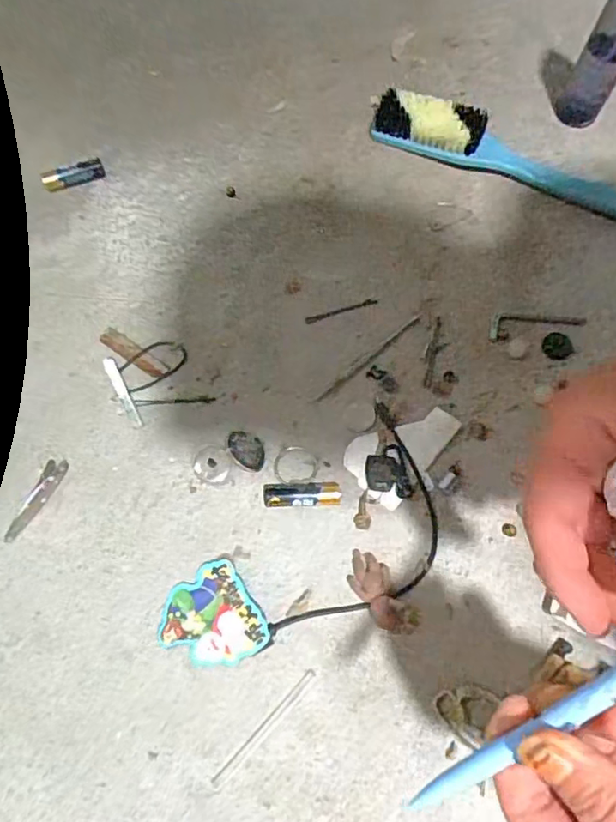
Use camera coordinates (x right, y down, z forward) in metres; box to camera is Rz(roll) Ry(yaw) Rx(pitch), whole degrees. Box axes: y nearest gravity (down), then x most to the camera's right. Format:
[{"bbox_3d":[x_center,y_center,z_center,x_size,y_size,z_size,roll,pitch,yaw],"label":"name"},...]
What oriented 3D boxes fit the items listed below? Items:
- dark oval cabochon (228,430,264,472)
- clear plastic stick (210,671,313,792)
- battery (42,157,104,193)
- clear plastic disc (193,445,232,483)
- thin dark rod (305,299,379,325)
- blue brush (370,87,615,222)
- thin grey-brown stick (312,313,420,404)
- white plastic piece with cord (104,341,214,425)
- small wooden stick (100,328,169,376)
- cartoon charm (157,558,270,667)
[{"bbox_3d":[-0.041,0.027,0.381,0.024,0.015,0.023,6,69,3],"label":"dark oval cabochon"},{"bbox_3d":[-0.025,0.183,0.327,0.006,0.004,0.080,42,75,15],"label":"clear plastic stick"},{"bbox_3d":[-0.192,-0.192,0.464,0.050,0.018,0.012,-15,70,-5],"label":"battery"},{"bbox_3d":[-0.065,0.035,0.382,0.026,0.009,0.024,0,69,1],"label":"clear plastic disc"},{"bbox_3d":[0.025,-0.076,0.425,0.057,0.004,0.006,-17,70,-6],"label":"thin dark rod"},{"bbox_3d":[0.163,-0.210,0.462,0.239,0.032,0.044,25,71,10],"label":"blue brush"},{"bbox_3d":[0.045,-0.038,0.411,0.102,0.004,0.005,-38,73,-13],"label":"thin grey-brown stick"},{"bbox_3d":[-0.108,-0.023,0.404,0.062,0.006,0.057,-22,71,-7],"label":"white plastic piece with cord"},{"bbox_3d":[-0.128,-0.043,0.412,0.056,0.004,0.014,33,73,12],"label":"small wooden stick"},{"bbox_3d":[-0.059,0.128,0.345,0.057,0.011,0.060,0,69,1],"label":"cartoon charm"}]

